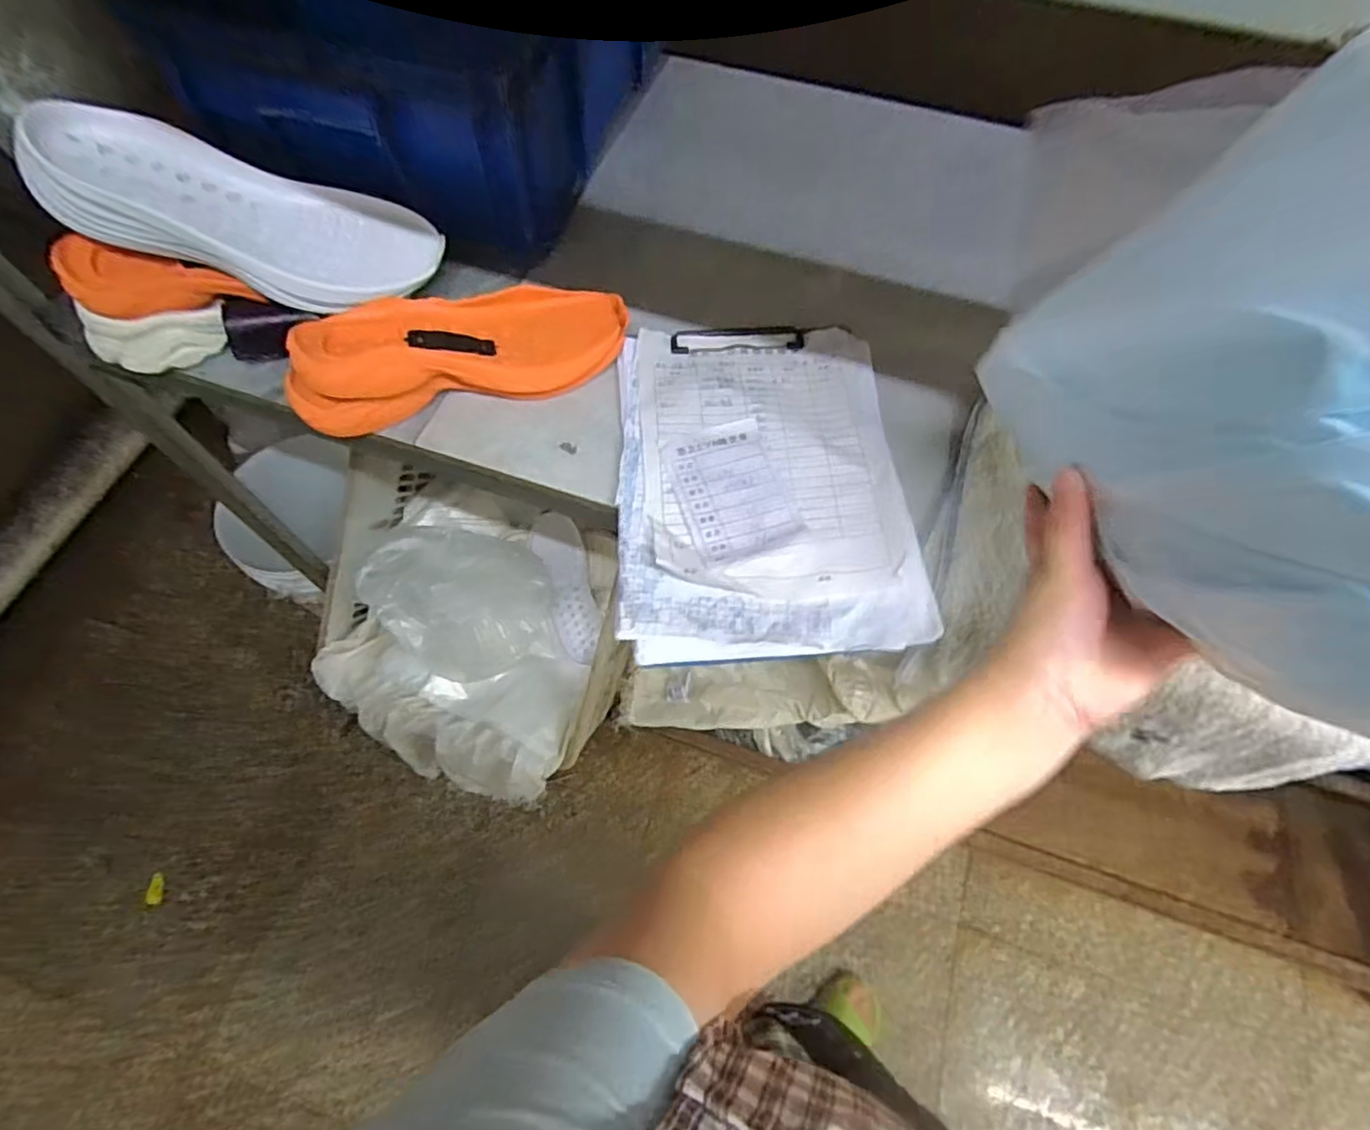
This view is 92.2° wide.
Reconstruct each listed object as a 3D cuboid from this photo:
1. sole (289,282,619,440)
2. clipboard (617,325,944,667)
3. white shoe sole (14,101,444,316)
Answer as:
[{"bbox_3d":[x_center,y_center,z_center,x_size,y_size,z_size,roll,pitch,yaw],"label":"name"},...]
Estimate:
[{"bbox_3d":[-0.182,-0.185,0.539,0.273,0.057,0.105,-16,64,-10],"label":"sole"},{"bbox_3d":[0.058,-0.078,0.510,0.214,0.031,0.304,-2,63,-2],"label":"clipboard"},{"bbox_3d":[-0.350,-0.281,0.537,0.281,0.056,0.111,11,65,-19],"label":"white shoe sole"}]

